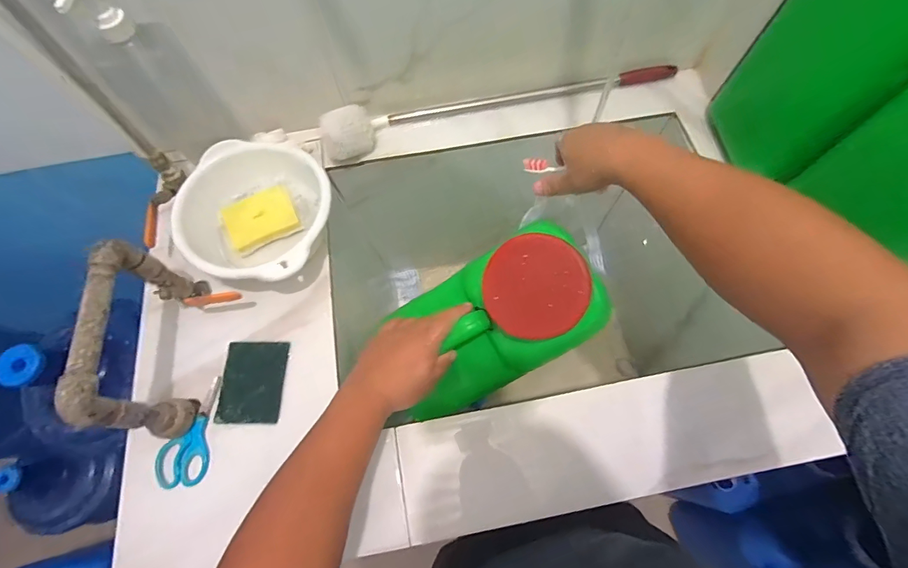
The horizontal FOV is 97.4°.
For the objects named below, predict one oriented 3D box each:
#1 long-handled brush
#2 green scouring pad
[{"bbox_3d":[0.082,-0.305,0.638,0.590,0.070,0.078,-16,69,-4],"label":"long-handled brush"},{"bbox_3d":[-0.261,0.125,0.515,0.079,0.004,0.102,-1,69,2],"label":"green scouring pad"}]

